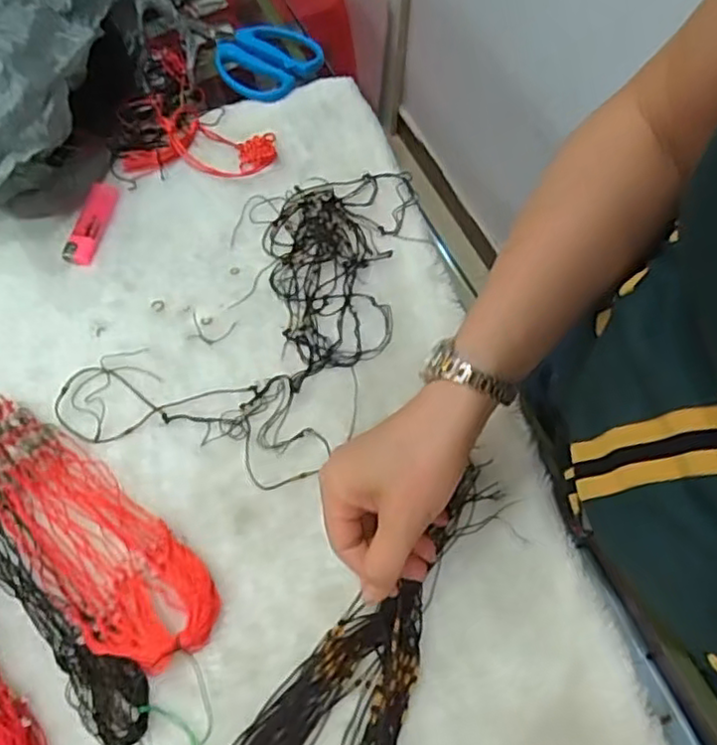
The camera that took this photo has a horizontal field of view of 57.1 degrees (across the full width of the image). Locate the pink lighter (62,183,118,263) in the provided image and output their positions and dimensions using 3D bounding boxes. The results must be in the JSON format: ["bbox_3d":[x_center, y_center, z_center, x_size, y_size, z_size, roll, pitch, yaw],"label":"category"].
[{"bbox_3d":[-0.226,-0.127,0.560,0.026,0.010,0.084,10,64,3],"label":"pink lighter"}]

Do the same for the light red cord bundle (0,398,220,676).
[{"bbox_3d":[-0.225,0.072,0.448,0.322,0.023,0.075,38,69,15],"label":"light red cord bundle"}]

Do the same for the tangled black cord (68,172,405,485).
[{"bbox_3d":[-0.050,-0.045,0.518,0.171,0.012,0.315,37,68,15],"label":"tangled black cord"}]

